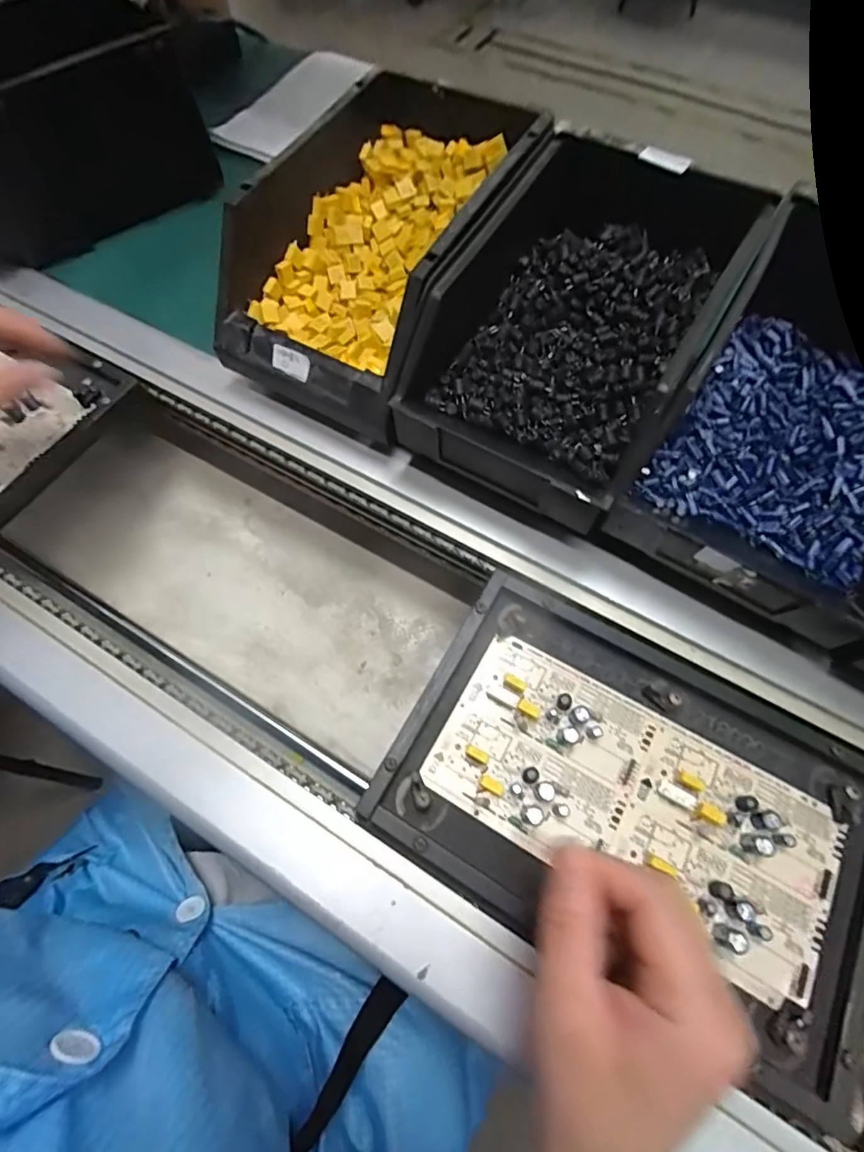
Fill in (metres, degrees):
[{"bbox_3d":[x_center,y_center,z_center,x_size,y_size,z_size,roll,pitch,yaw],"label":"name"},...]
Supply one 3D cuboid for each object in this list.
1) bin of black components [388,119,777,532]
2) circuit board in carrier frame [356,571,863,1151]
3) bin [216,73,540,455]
[{"bbox_3d":[0.086,-0.166,0.322,0.162,0.085,0.228,28,74,10],"label":"bin of black components"},{"bbox_3d":[0.112,0.123,0.276,0.256,0.015,0.171,29,71,13],"label":"circuit board in carrier frame"},{"bbox_3d":[-0.036,-0.237,0.374,0.146,0.110,0.249,28,74,13],"label":"bin"}]

